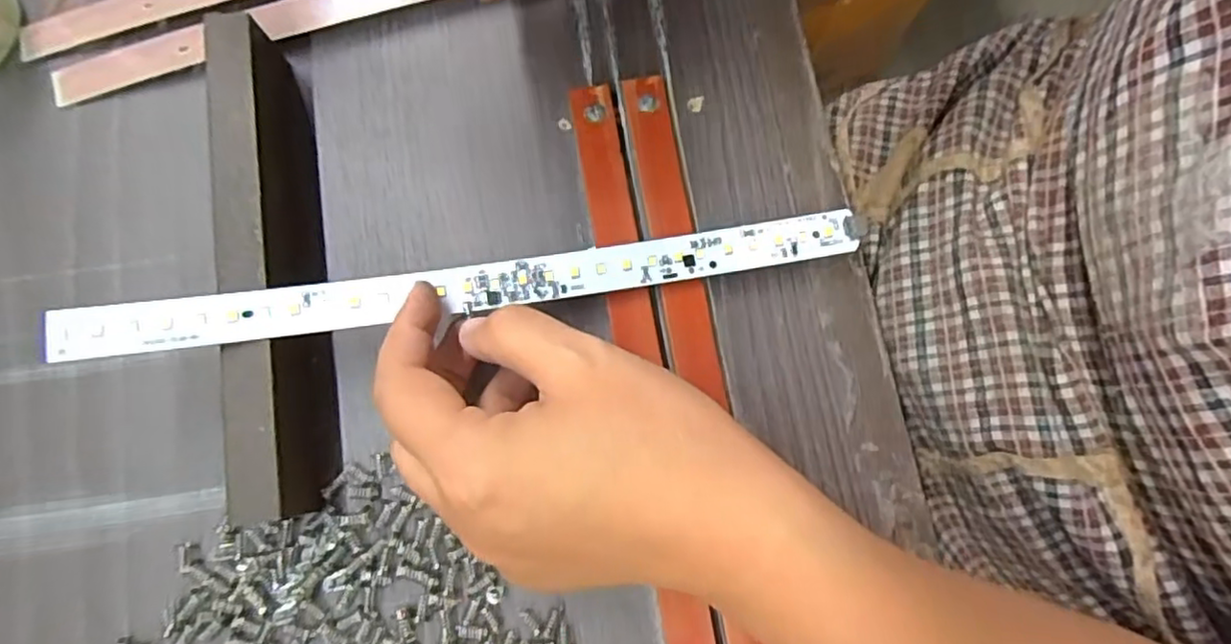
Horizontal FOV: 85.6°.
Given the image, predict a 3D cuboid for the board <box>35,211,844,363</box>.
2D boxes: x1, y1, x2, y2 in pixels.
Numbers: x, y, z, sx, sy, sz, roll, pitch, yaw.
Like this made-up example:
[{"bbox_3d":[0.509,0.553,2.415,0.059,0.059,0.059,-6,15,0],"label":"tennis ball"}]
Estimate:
[{"bbox_3d":[-0.045,-0.015,0.244,0.283,0.011,0.017,-8,79,-9],"label":"board"}]

